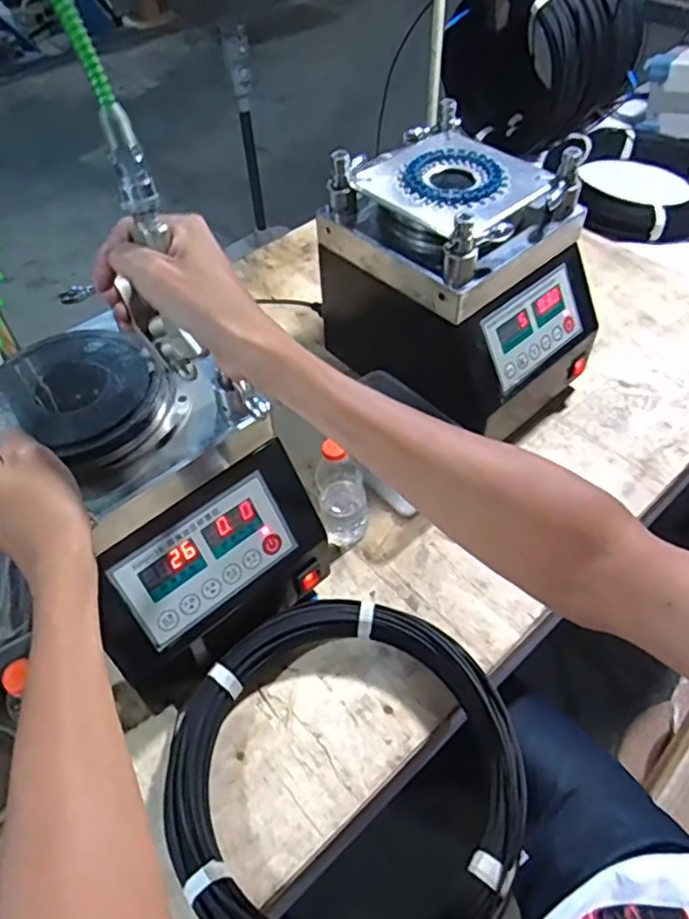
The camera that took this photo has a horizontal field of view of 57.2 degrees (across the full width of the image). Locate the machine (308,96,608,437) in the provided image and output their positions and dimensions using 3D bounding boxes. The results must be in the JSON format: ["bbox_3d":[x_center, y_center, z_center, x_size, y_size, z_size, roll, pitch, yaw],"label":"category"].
[{"bbox_3d":[0.141,-0.208,0.776,0.225,0.272,0.289,-36,61,-24],"label":"machine"}]

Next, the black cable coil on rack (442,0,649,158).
[{"bbox_3d":[0.401,-0.824,1.282,0.359,0.289,0.239,-32,56,-22],"label":"black cable coil on rack"}]

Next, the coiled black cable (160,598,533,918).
[{"bbox_3d":[0.001,0.274,0.549,0.289,0.059,0.298,0,53,0],"label":"coiled black cable"}]

